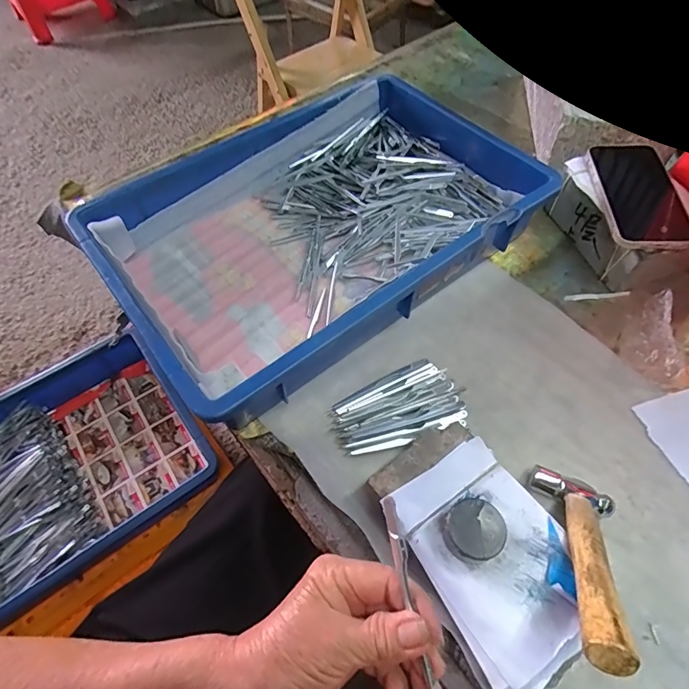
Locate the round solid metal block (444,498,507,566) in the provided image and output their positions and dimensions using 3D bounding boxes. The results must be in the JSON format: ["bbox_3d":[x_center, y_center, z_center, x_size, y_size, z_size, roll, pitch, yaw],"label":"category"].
[{"bbox_3d":[0.086,0.126,0.301,0.039,0.019,0.038,0,58,0],"label":"round solid metal block"}]

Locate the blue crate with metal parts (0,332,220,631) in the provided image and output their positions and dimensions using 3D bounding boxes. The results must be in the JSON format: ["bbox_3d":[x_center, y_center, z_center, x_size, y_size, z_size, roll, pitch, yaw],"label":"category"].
[{"bbox_3d":[-0.418,0.196,0.603,0.414,0.115,0.278,-35,64,-20],"label":"blue crate with metal parts"}]

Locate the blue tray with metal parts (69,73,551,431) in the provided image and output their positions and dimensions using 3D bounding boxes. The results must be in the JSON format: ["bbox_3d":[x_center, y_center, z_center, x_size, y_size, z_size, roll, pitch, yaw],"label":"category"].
[{"bbox_3d":[-0.021,-0.130,0.481,0.427,0.080,0.280,-34,63,-18],"label":"blue tray with metal parts"}]

